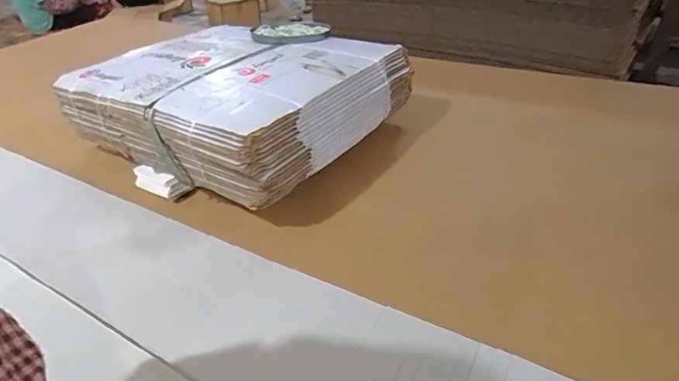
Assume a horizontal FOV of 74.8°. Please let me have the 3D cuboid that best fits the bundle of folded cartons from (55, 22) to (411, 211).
[{"bbox_3d":[-0.195,-0.198,0.844,0.521,0.119,0.442,19,43,30],"label":"bundle of folded cartons"}]

